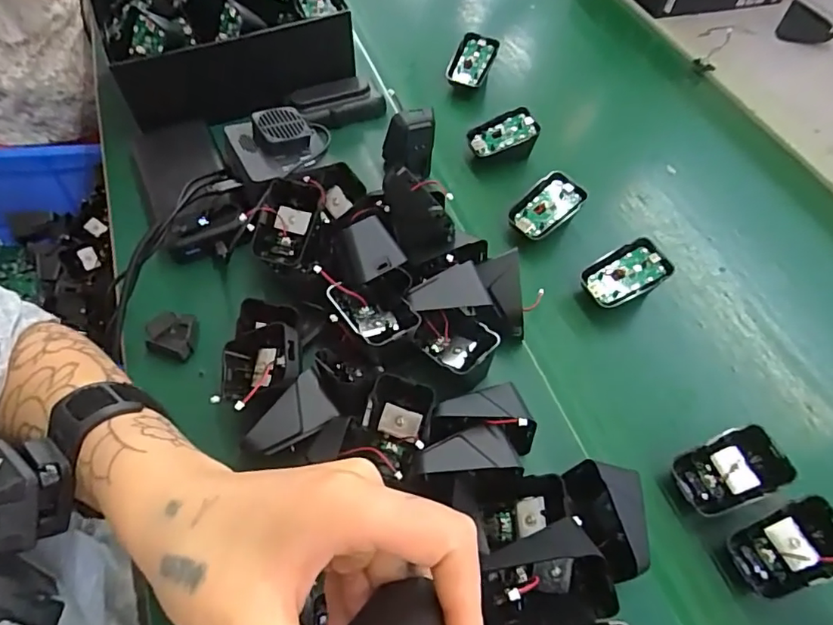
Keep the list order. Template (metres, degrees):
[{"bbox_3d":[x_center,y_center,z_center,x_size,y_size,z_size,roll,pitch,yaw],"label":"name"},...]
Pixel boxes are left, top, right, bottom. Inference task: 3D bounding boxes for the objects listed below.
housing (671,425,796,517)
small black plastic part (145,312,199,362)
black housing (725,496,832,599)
[{"bbox_3d":[0.212,0.111,0.363,0.063,0.043,0.043,-15,59,-14],"label":"housing"},{"bbox_3d":[-0.189,0.018,0.409,0.038,0.011,0.036,4,56,-2],"label":"small black plastic part"},{"bbox_3d":[0.236,0.153,0.338,0.064,0.046,0.045,-17,59,-15],"label":"black housing"}]

